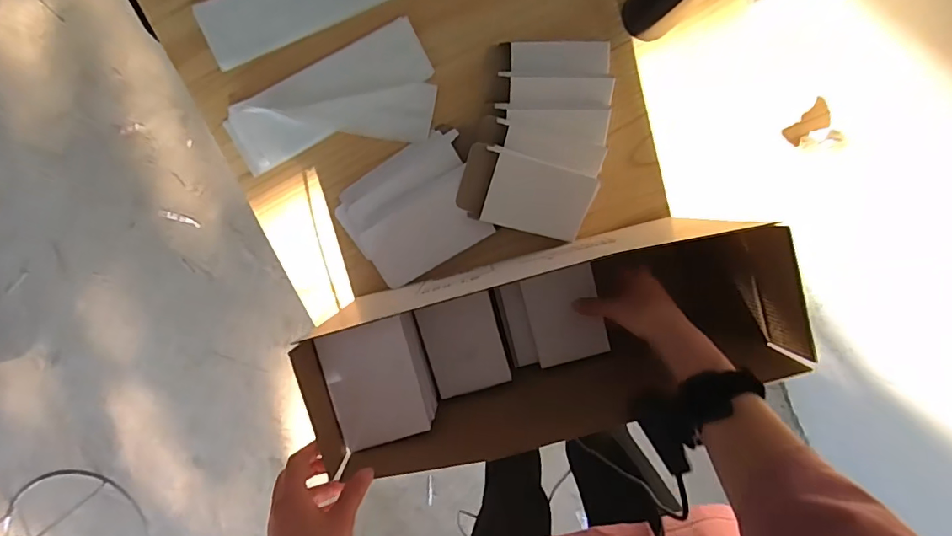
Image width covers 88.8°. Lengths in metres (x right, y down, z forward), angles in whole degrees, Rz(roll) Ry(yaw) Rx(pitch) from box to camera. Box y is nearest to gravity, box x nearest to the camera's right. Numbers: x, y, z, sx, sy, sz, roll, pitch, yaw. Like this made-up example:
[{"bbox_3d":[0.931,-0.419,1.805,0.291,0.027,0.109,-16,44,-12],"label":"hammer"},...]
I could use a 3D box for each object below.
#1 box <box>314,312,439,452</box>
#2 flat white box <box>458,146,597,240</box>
[{"bbox_3d":[-0.098,0.110,0.515,0.082,0.088,0.117,-15,97,0],"label":"box"},{"bbox_3d":[0.061,-0.089,0.589,0.156,0.015,0.089,13,117,-10],"label":"flat white box"}]

